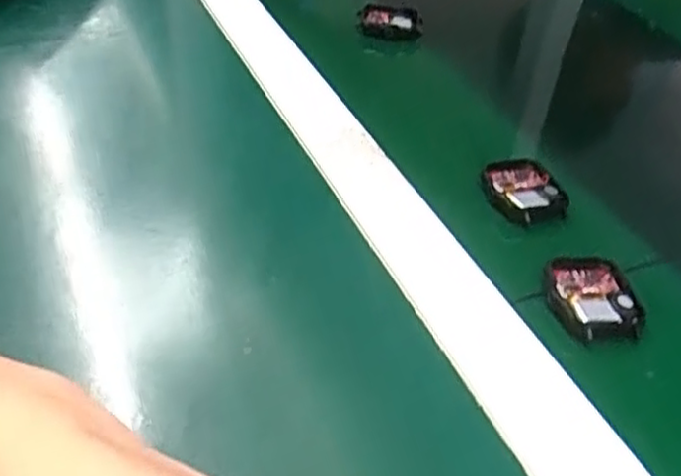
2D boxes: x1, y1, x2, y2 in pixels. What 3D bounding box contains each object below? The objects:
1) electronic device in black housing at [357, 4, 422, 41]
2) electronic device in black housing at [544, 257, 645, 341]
[{"bbox_3d":[0.037,-0.161,0.535,0.047,0.016,0.038,2,40,-5],"label":"electronic device in black housing"},{"bbox_3d":[0.114,0.026,0.325,0.039,0.012,0.044,3,40,-4],"label":"electronic device in black housing"}]

